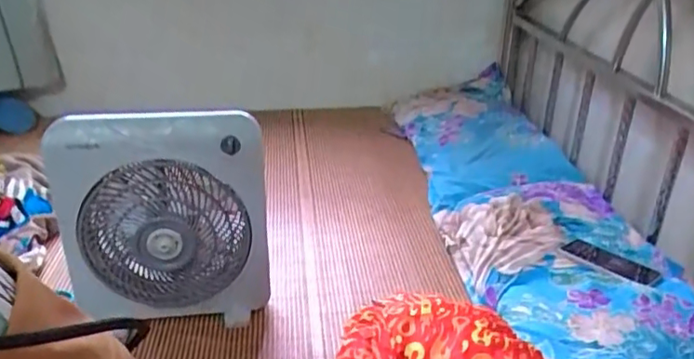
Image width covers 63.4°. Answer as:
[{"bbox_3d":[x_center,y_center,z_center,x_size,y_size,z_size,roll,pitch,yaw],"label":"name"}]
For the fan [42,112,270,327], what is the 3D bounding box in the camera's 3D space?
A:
[{"bbox_3d":[-0.296,0.071,0.912,0.326,0.347,0.082,1,27,2],"label":"fan"}]

